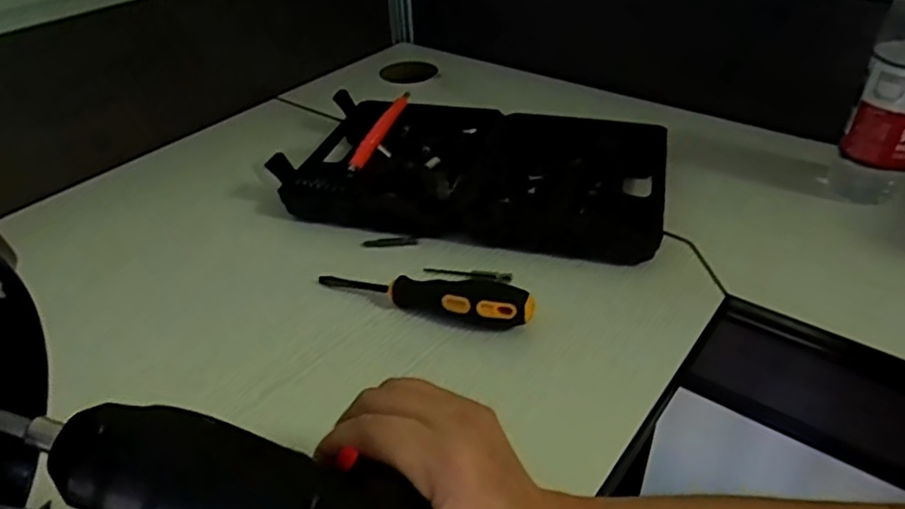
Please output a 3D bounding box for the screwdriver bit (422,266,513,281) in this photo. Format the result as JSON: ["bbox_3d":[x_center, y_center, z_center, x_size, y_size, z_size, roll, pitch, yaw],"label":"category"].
[{"bbox_3d":[0.012,0.015,0.504,0.071,0.004,0.008,7,38,12],"label":"screwdriver bit"}]

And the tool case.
[{"bbox_3d":[0.020,-0.083,0.608,0.347,0.036,0.204,9,38,15],"label":"tool case"}]

